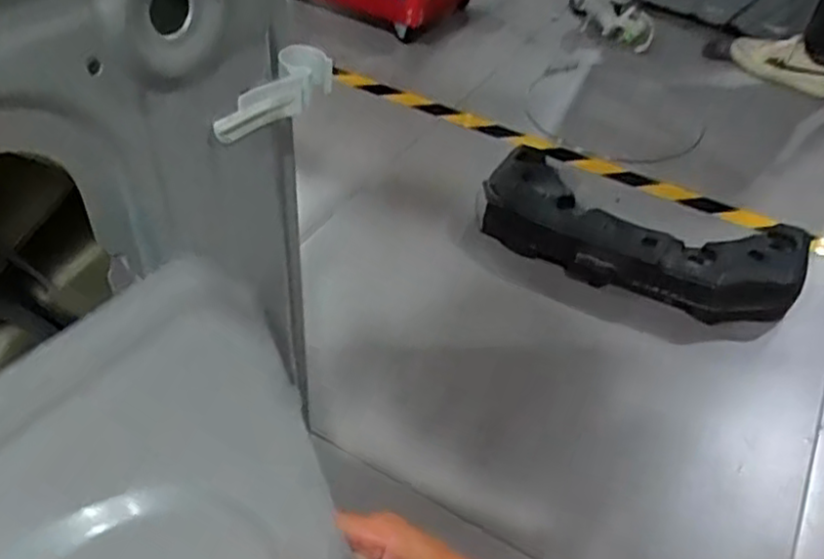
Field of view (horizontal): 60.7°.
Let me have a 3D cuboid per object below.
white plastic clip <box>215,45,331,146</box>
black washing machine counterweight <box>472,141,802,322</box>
[{"bbox_3d":[-0.067,-0.091,0.345,0.018,0.024,0.073,23,46,17],"label":"white plastic clip"},{"bbox_3d":[0.363,-0.075,1.154,0.507,0.105,0.253,25,47,19],"label":"black washing machine counterweight"}]

